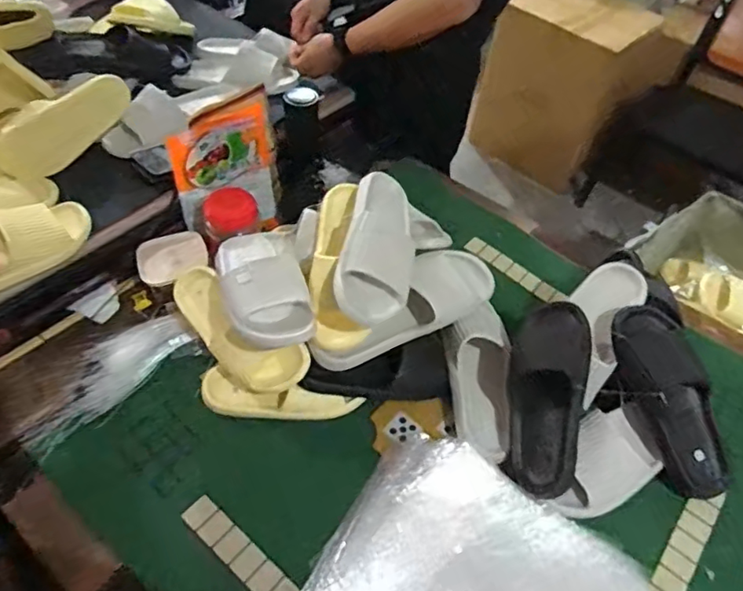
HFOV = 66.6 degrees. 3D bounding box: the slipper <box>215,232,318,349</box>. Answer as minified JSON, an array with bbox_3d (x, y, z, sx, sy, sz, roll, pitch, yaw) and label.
[{"bbox_3d":[-0.161,-0.034,0.817,0.113,0.074,0.264,-14,39,-15],"label":"slipper"}]

